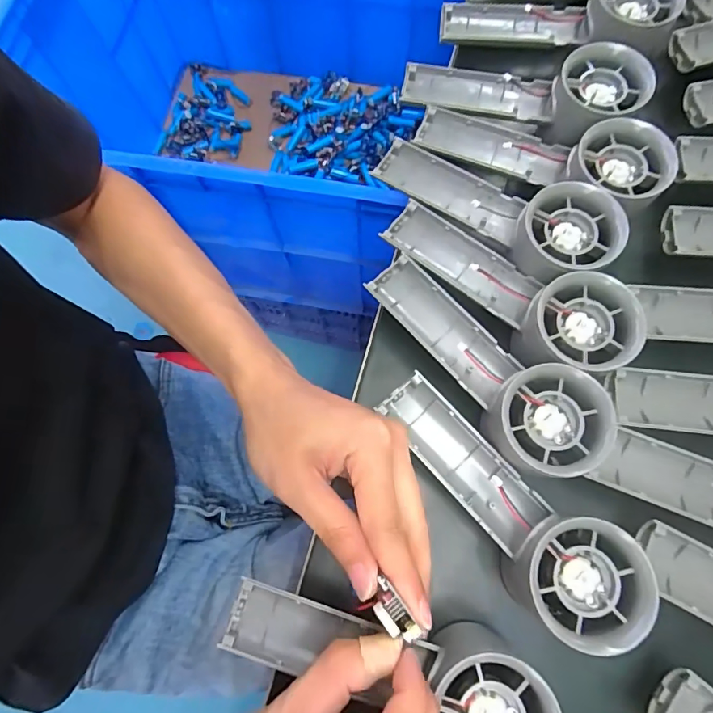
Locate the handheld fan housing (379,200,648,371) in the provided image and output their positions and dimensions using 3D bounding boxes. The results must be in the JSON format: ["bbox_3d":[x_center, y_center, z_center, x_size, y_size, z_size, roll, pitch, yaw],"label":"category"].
[{"bbox_3d":[0.085,-0.042,0.276,0.157,0.029,0.060,36,78,24],"label":"handheld fan housing"}]

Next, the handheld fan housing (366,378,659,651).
[{"bbox_3d":[0.077,0.077,0.246,0.056,0.033,0.158,-39,63,-9],"label":"handheld fan housing"}]

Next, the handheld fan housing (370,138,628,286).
[{"bbox_3d":[0.084,-0.095,0.294,0.159,0.031,0.055,32,77,24],"label":"handheld fan housing"}]

